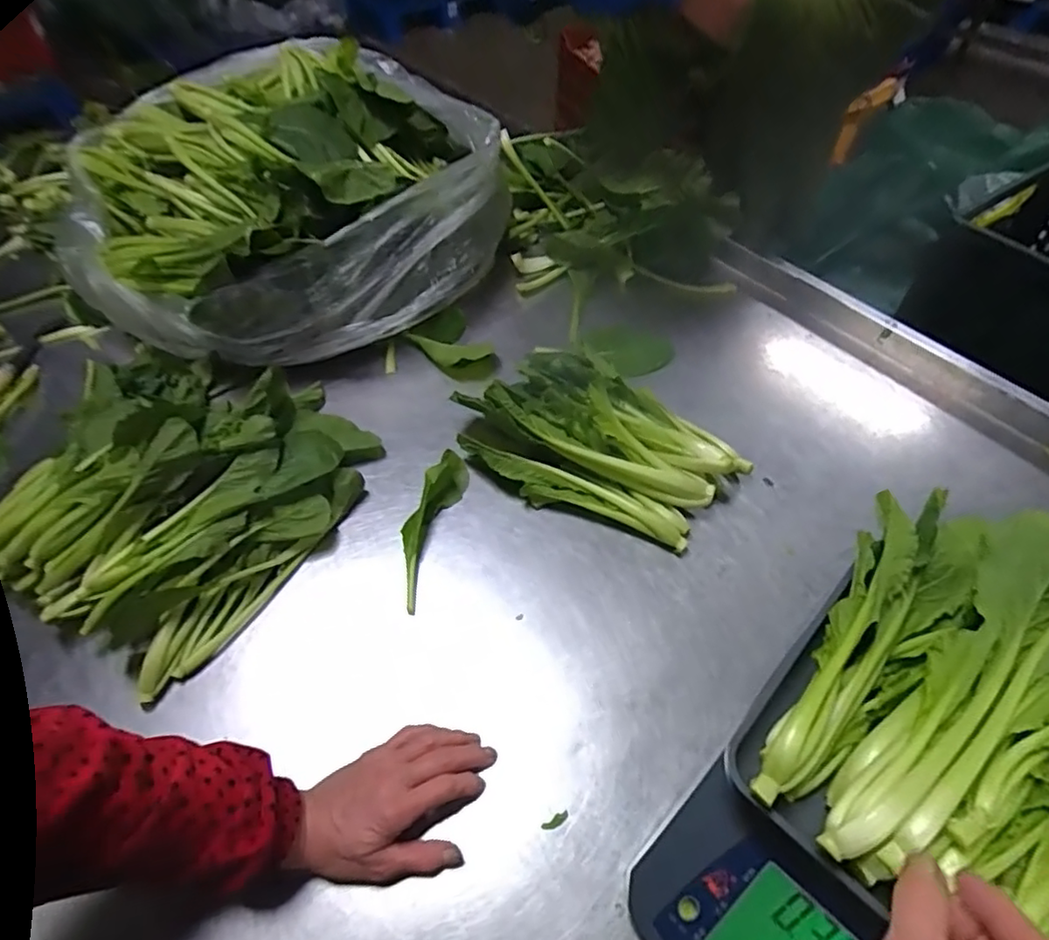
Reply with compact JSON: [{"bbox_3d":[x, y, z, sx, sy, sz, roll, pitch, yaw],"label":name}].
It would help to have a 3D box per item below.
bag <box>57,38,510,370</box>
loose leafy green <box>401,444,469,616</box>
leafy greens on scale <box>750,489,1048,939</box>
[{"bbox_3d":[-0.314,-0.407,0.864,0.542,0.161,0.569,20,54,16],"label":"bag"},{"bbox_3d":[-0.105,0.055,0.639,0.042,0.031,0.178,13,54,9],"label":"loose leafy green"},{"bbox_3d":[0.343,0.166,0.364,0.307,0.061,0.274,30,59,20],"label":"leafy greens on scale"}]

